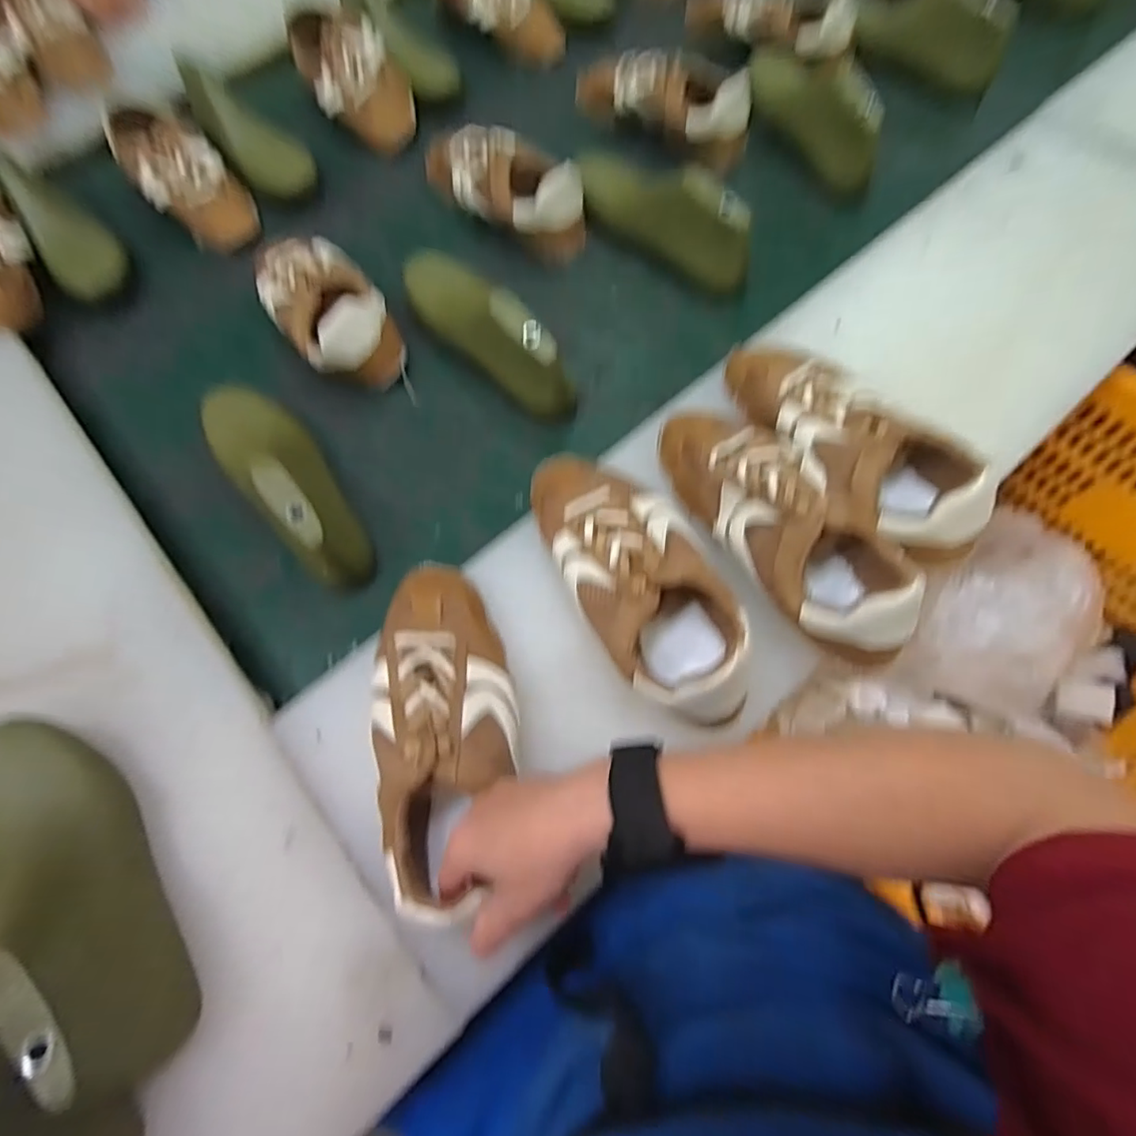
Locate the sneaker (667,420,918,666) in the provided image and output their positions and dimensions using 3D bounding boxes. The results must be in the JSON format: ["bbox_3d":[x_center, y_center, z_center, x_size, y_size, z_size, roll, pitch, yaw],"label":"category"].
[{"bbox_3d":[0.158,-0.039,0.442,0.091,0.076,0.246,-31,69,-10],"label":"sneaker"}]

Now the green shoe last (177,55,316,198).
[{"bbox_3d":[-0.414,-0.565,0.754,0.089,0.088,0.226,-35,70,-11],"label":"green shoe last"}]

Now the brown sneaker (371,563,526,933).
[{"bbox_3d":[-0.081,0.104,0.400,0.091,0.080,0.229,-4,60,1],"label":"brown sneaker"}]

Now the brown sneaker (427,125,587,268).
[{"bbox_3d":[-0.082,-0.456,0.686,0.089,0.072,0.251,-40,71,-13],"label":"brown sneaker"}]

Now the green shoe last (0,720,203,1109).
[{"bbox_3d":[-0.321,0.194,0.366,0.075,0.091,0.250,-39,71,-13],"label":"green shoe last"}]

